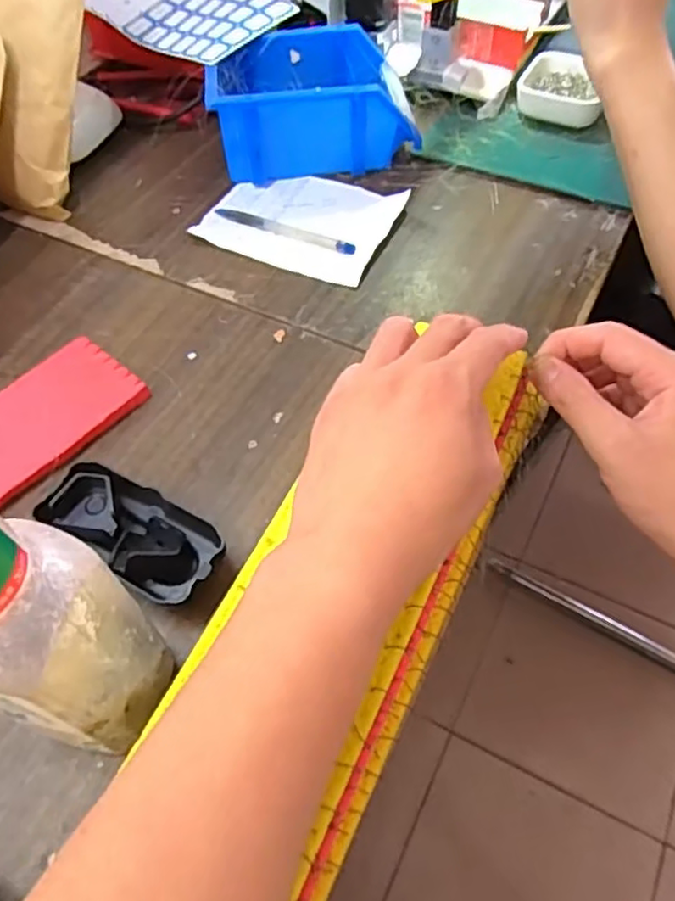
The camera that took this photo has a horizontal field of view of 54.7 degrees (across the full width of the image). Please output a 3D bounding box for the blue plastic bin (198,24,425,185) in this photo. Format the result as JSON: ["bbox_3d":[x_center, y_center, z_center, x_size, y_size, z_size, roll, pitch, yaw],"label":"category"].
[{"bbox_3d":[-0.025,-0.308,0.585,0.168,0.075,0.119,-9,56,-3],"label":"blue plastic bin"}]

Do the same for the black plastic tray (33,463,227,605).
[{"bbox_3d":[-0.115,0.048,0.376,0.107,0.027,0.052,23,60,17],"label":"black plastic tray"}]

